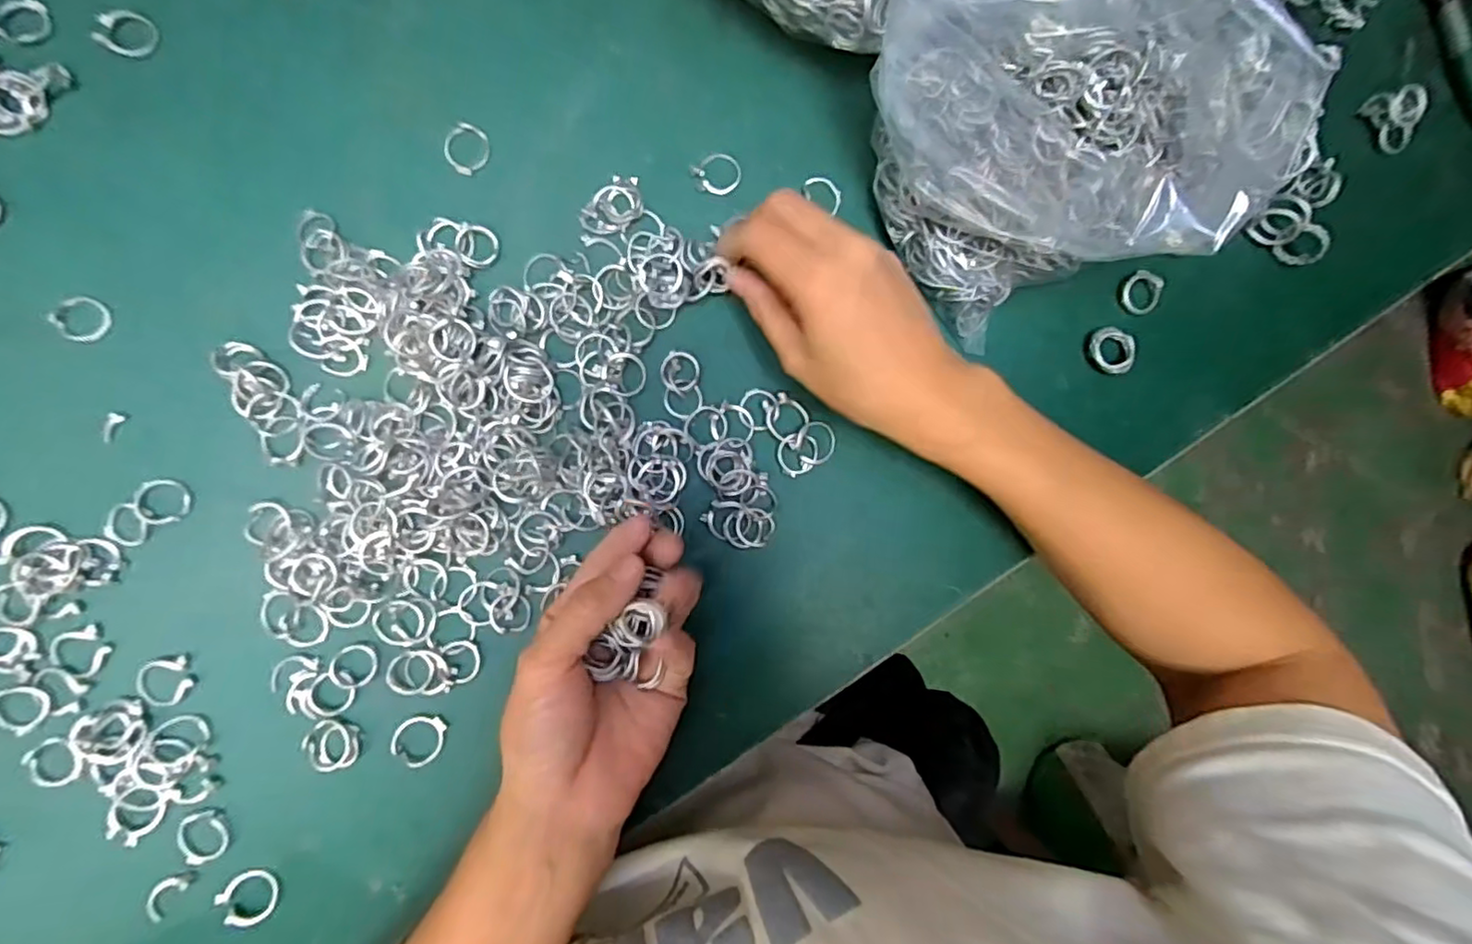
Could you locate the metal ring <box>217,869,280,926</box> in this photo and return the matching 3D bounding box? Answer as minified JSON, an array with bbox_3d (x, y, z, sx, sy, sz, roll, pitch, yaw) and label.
[{"bbox_3d":[-0.221,0.194,0.295,0.025,0.005,0.022,-41,93,-6],"label":"metal ring"}]

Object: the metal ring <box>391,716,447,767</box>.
[{"bbox_3d":[-0.150,0.127,0.306,0.022,0.004,0.024,0,89,-6],"label":"metal ring"}]

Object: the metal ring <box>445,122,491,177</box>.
[{"bbox_3d":[-0.133,-0.161,0.321,0.022,0.004,0.025,-32,92,-6],"label":"metal ring"}]

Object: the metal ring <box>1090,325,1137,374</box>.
[{"bbox_3d":[0.200,-0.065,0.346,0.022,0.009,0.025,-11,90,-7],"label":"metal ring"}]

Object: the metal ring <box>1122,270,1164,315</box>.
[{"bbox_3d":[0.220,-0.097,0.351,0.023,0.007,0.022,0,89,-6],"label":"metal ring"}]

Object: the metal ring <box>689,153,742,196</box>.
[{"bbox_3d":[-0.009,-0.153,0.333,0.025,0.004,0.021,-36,93,-6],"label":"metal ring"}]

